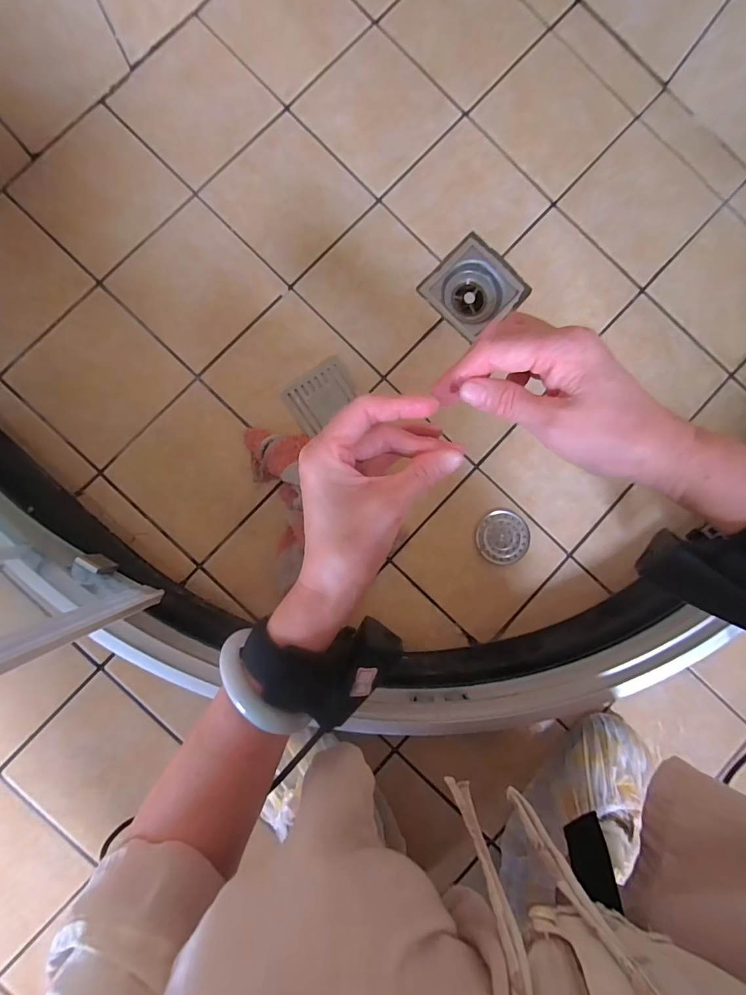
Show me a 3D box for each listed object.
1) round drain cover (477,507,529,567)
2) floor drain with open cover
[{"bbox_3d":[0.151,0.046,0.518,0.060,0.006,0.062,0,88,-3],"label":"round drain cover"},{"bbox_3d":[0.122,-0.250,0.544,0.100,0.032,0.102,43,86,-1],"label":"floor drain with open cover"}]

